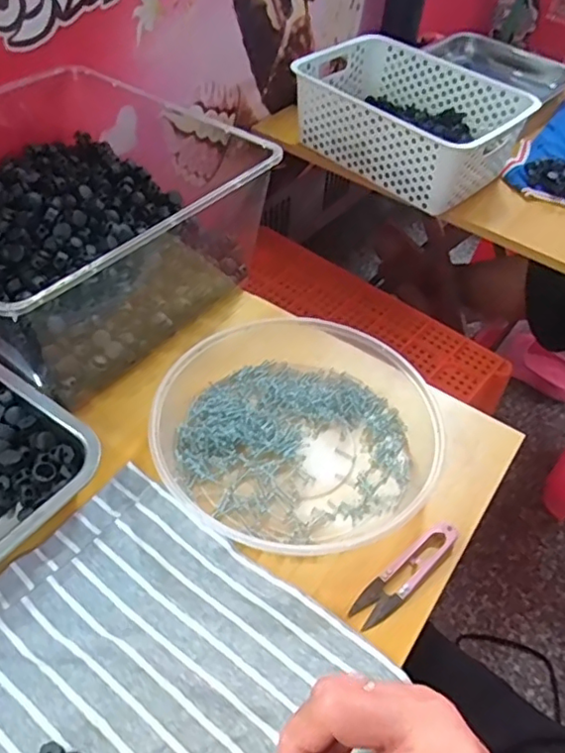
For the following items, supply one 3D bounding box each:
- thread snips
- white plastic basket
[{"bbox_3d":[0.089,0.141,0.429,0.101,0.014,0.024,-33,60,-28],"label":"thread snips"},{"bbox_3d":[0.172,-0.377,0.875,0.203,0.105,0.316,-35,59,-31],"label":"white plastic basket"}]

